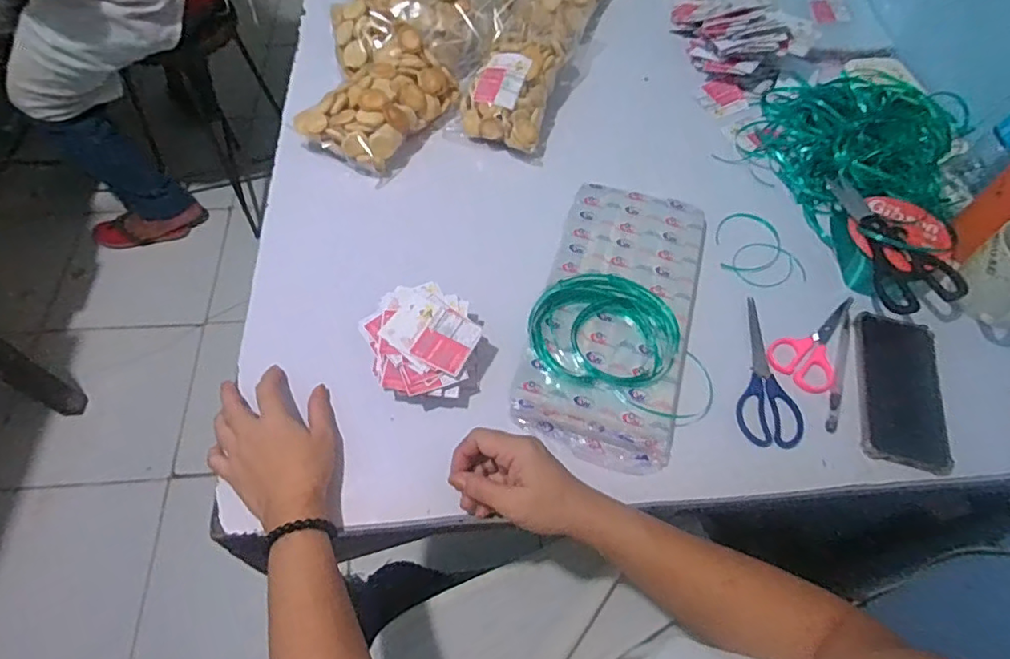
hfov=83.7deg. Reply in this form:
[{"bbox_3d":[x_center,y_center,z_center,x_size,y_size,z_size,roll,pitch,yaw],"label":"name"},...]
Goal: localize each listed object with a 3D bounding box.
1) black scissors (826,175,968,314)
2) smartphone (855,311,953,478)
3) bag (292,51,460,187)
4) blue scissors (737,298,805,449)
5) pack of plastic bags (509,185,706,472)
[{"bbox_3d":[0.425,-0.105,0.642,0.072,0.023,0.192,-21,62,-1],"label":"black scissors"},{"bbox_3d":[0.398,0.058,0.567,0.076,0.010,0.162,7,62,15],"label":"smartphone"},{"bbox_3d":[-0.159,-0.294,0.736,0.119,0.069,0.187,31,62,16],"label":"bag"},{"bbox_3d":[0.277,0.042,0.589,0.062,0.004,0.169,12,59,5],"label":"blue scissors"},{"bbox_3d":[0.122,-0.025,0.615,0.156,0.026,0.338,15,59,7],"label":"pack of plastic bags"}]

